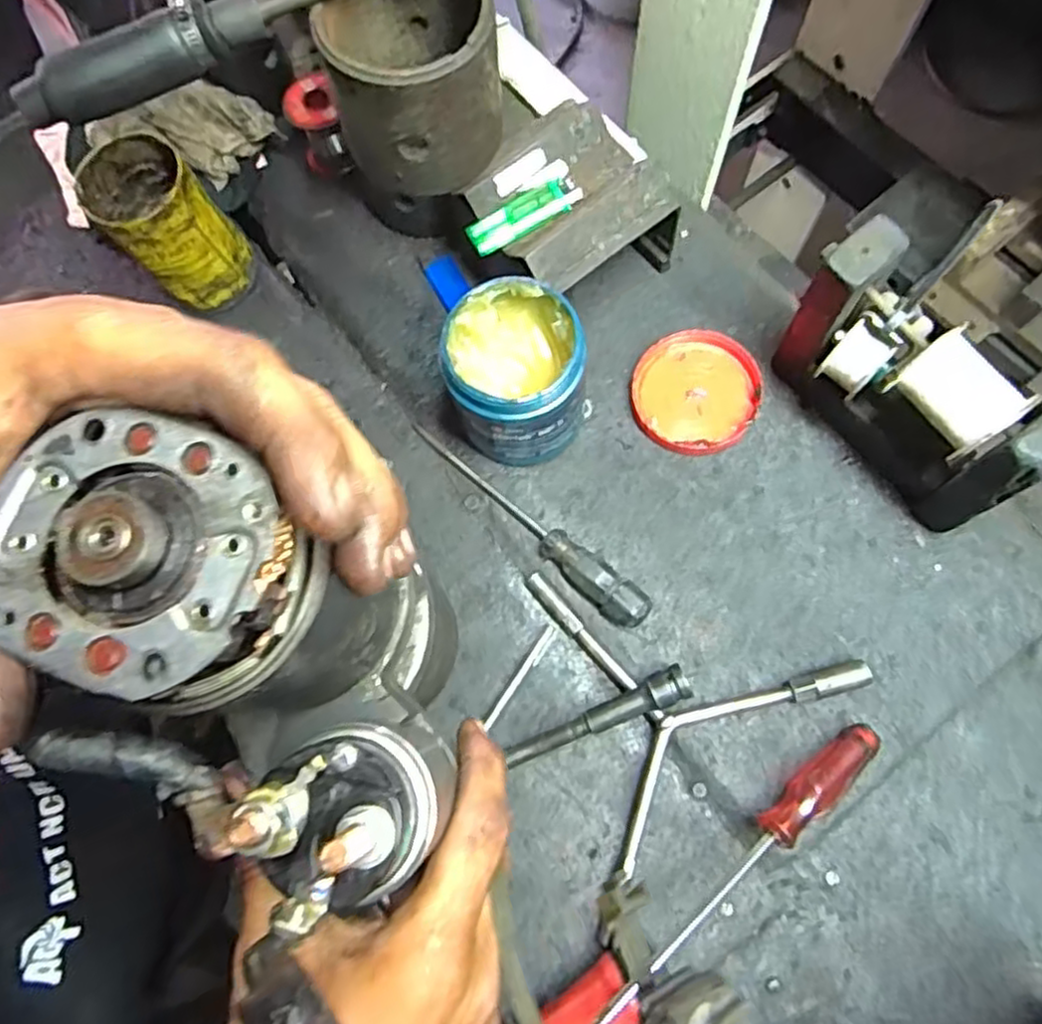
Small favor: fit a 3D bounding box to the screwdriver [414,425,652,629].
[{"bbox_3d":[0.001,0.007,0.490,0.205,0.026,0.026,39,78,13],"label":"screwdriver"}]

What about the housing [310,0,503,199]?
[{"bbox_3d":[-0.055,-0.231,0.376,0.086,0.075,0.089,-15,73,-2],"label":"housing"}]

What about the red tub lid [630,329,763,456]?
[{"bbox_3d":[0.126,-0.086,0.520,0.087,0.015,0.096,35,78,12],"label":"red tub lid"}]

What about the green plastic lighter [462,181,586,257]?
[{"bbox_3d":[0.002,-0.199,0.480,0.079,0.013,0.024,-27,74,-6],"label":"green plastic lighter"}]

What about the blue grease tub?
[{"bbox_3d":[-0.003,-0.087,0.479,0.085,0.104,0.083,-1,73,2],"label":"blue grease tub"}]

